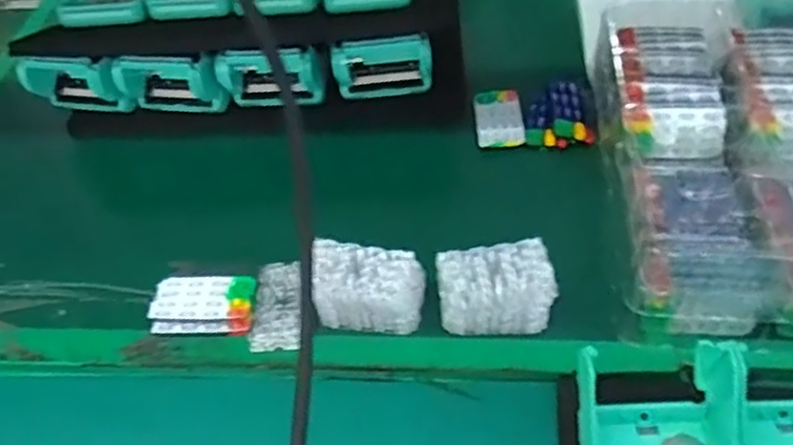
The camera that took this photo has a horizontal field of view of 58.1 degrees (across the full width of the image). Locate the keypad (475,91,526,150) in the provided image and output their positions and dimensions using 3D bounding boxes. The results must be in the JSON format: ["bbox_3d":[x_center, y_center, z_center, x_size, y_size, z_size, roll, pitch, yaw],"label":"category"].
[{"bbox_3d":[0.085,-0.087,0.594,0.037,0.011,0.062,-3,46,3],"label":"keypad"}]

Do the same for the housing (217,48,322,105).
[{"bbox_3d":[-0.102,-0.121,0.598,0.085,0.062,0.042,-2,46,5],"label":"housing"}]

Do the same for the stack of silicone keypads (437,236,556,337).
[{"bbox_3d":[0.062,0.042,0.450,0.068,0.041,0.040,-8,46,-2],"label":"stack of silicone keypads"}]

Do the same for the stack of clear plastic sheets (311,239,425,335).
[{"bbox_3d":[-0.018,0.042,0.457,0.072,0.043,0.043,4,47,9],"label":"stack of clear plastic sheets"}]

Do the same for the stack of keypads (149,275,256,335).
[{"bbox_3d":[-0.129,0.056,0.480,0.068,0.014,0.039,-2,46,4],"label":"stack of keypads"}]

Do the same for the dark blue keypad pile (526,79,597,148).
[{"bbox_3d":[0.129,-0.089,0.579,0.049,0.018,0.061,-6,46,0],"label":"dark blue keypad pile"}]

